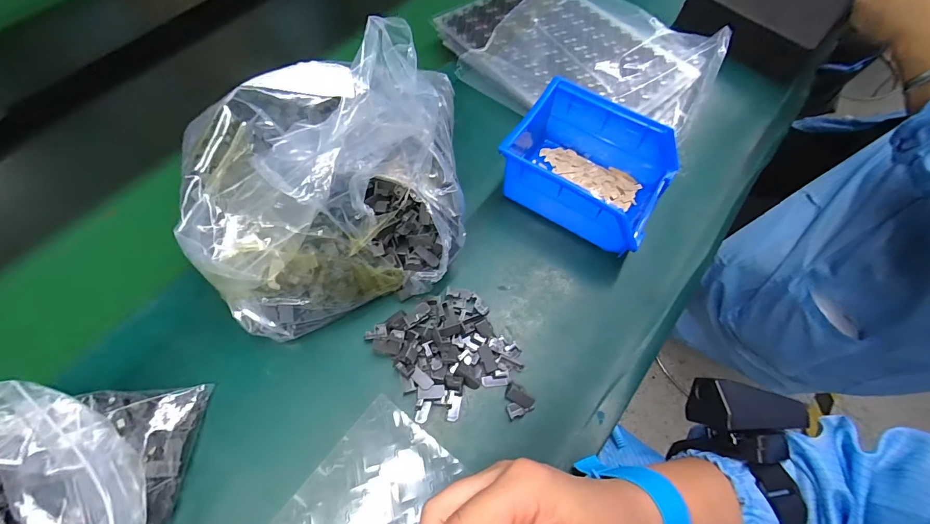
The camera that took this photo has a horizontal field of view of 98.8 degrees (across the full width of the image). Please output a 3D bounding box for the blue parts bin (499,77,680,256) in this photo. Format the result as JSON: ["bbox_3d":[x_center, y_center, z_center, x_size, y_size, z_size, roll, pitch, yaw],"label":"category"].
[{"bbox_3d":[0.112,-0.082,0.366,0.136,0.071,0.103,32,68,13],"label":"blue parts bin"}]

